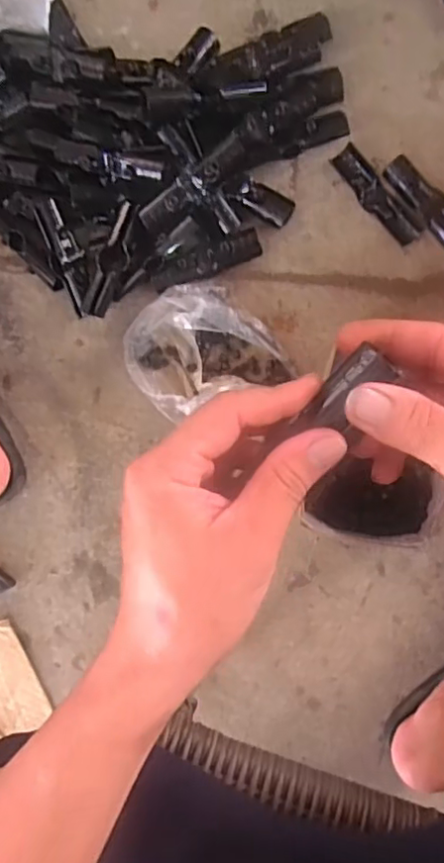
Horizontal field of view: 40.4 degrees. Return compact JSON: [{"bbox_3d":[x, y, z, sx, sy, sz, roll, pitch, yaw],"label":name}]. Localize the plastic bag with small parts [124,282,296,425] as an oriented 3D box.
[{"bbox_3d":[-0.030,-0.102,0.676,0.165,0.047,0.143,-22,85,6],"label":"plastic bag with small parts"}]

